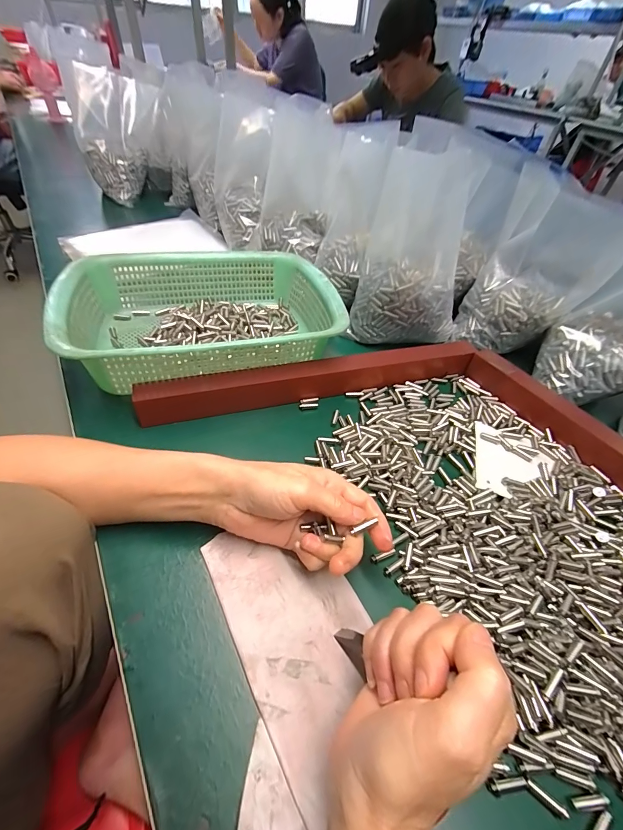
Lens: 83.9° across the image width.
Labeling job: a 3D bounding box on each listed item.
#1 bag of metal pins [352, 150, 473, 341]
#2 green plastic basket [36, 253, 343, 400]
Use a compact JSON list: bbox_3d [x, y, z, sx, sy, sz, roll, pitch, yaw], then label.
[{"bbox_3d":[0.137,-0.198,0.441,0.134,0.194,0.112,16,49,9],"label":"bag of metal pins"},{"bbox_3d":[-0.122,-0.123,0.417,0.289,0.087,0.221,-14,51,-17],"label":"green plastic basket"}]

